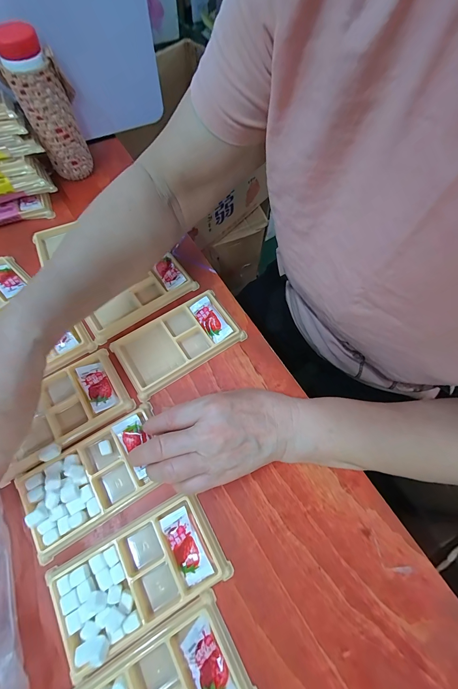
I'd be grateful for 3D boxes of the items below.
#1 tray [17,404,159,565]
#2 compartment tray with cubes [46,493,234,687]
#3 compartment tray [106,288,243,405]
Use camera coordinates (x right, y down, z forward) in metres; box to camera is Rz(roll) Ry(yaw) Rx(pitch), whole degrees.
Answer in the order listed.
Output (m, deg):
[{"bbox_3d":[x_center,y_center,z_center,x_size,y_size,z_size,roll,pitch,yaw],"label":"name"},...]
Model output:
[{"bbox_3d":[-0.124,0.121,0.273,0.128,0.021,0.080,-29,71,-13],"label":"tray"},{"bbox_3d":[-0.075,0.192,0.244,0.133,0.015,0.076,-27,70,-12],"label":"compartment tray with cubes"},{"bbox_3d":[-0.058,-0.005,0.333,0.134,0.012,0.075,-32,71,-14],"label":"compartment tray"}]

